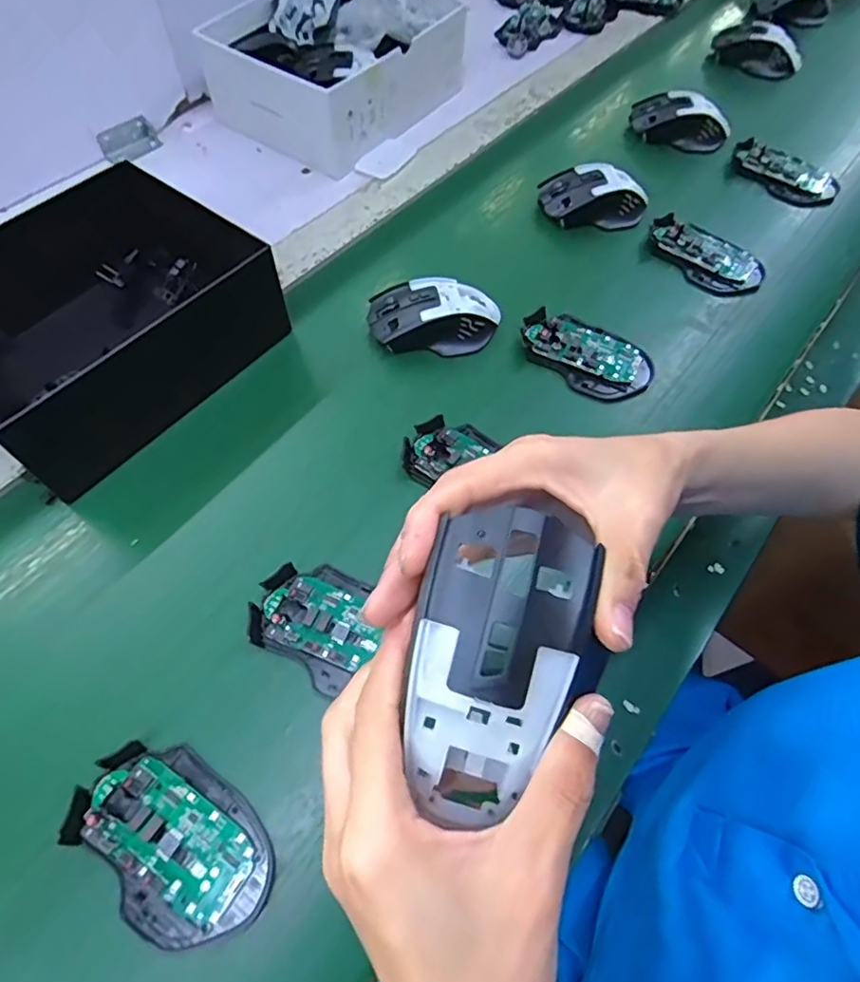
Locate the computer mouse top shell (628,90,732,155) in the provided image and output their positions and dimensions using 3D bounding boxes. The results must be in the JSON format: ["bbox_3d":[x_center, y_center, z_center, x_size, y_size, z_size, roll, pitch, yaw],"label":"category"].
[{"bbox_3d":[0.274,-0.407,0.627,0.107,0.037,0.061,24,65,10],"label":"computer mouse top shell"}]

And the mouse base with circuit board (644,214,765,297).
[{"bbox_3d":[0.258,-0.224,0.543,0.053,0.021,0.113,-37,69,-18],"label":"mouse base with circuit board"}]

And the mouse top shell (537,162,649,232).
[{"bbox_3d":[0.161,-0.288,0.569,0.107,0.041,0.065,18,62,8],"label":"mouse top shell"}]

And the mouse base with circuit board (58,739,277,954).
[{"bbox_3d":[-0.141,0.191,0.313,0.115,0.017,0.072,34,65,16],"label":"mouse base with circuit board"}]

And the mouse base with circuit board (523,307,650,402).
[{"bbox_3d":[0.131,-0.117,0.486,0.111,0.020,0.062,36,66,17],"label":"mouse base with circuit board"}]

